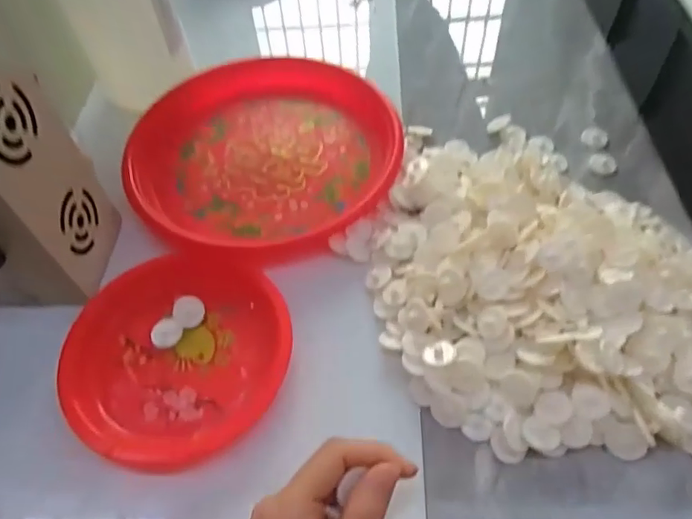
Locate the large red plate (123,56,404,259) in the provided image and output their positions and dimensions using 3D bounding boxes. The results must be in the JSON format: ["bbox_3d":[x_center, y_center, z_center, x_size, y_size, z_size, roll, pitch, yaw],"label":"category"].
[{"bbox_3d":[-0.075,-0.111,0.469,0.230,0.028,0.255,-18,56,-9],"label":"large red plate"}]

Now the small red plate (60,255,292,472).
[{"bbox_3d":[-0.113,0.061,0.355,0.146,0.022,0.141,-2,55,2],"label":"small red plate"}]

